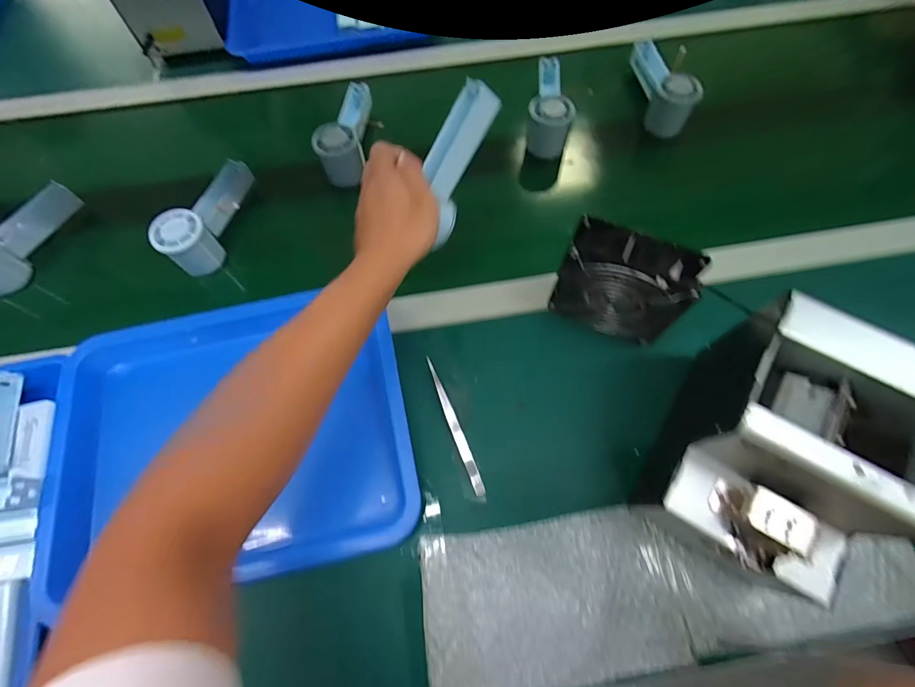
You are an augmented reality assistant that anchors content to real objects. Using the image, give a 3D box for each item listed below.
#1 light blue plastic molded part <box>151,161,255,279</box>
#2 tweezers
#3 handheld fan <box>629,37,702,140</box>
[{"bbox_3d":[-0.303,-0.157,0.500,0.050,0.053,0.150,11,67,5],"label":"light blue plastic molded part"},{"bbox_3d":[-0.003,0.080,0.413,0.011,0.009,0.141,-21,68,-8],"label":"tweezers"},{"bbox_3d":[0.286,-0.367,0.572,0.059,0.041,0.177,2,67,1],"label":"handheld fan"}]

